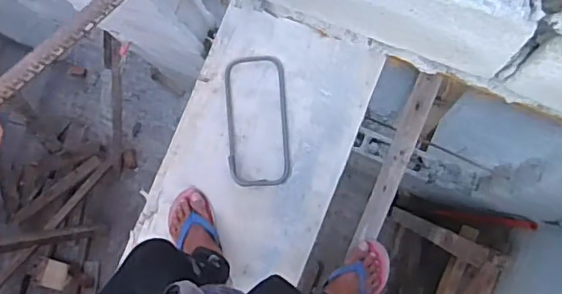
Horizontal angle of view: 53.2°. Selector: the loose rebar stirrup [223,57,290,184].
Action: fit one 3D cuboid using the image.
[{"bbox_3d":[-0.055,-0.063,1.311,0.143,0.012,0.311,-6,80,7],"label":"loose rebar stirrup"}]

